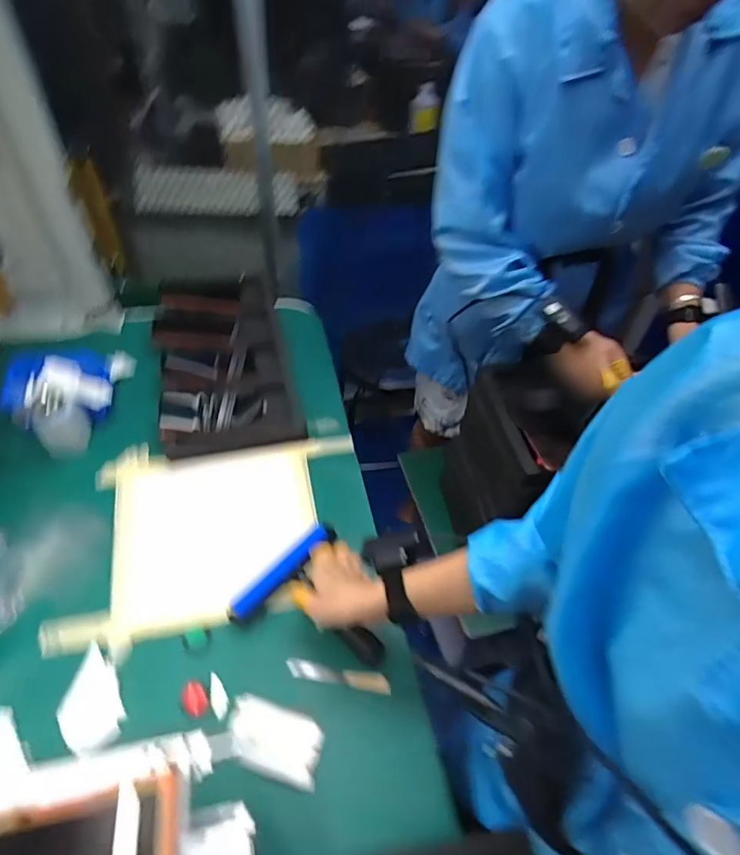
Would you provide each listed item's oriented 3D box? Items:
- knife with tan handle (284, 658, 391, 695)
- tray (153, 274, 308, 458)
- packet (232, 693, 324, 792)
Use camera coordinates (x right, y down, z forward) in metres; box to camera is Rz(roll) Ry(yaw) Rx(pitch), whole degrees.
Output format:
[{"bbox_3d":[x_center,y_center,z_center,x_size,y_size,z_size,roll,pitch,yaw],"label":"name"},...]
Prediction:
[{"bbox_3d":[-0.037,0.289,0.581,0.120,0.004,0.020,8,46,4],"label":"knife with tan handle"},{"bbox_3d":[-0.269,-0.153,0.911,0.211,0.066,0.470,-10,47,-14],"label":"tray"},{"bbox_3d":[-0.101,0.329,0.529,0.102,0.014,0.058,16,47,11],"label":"packet"}]

